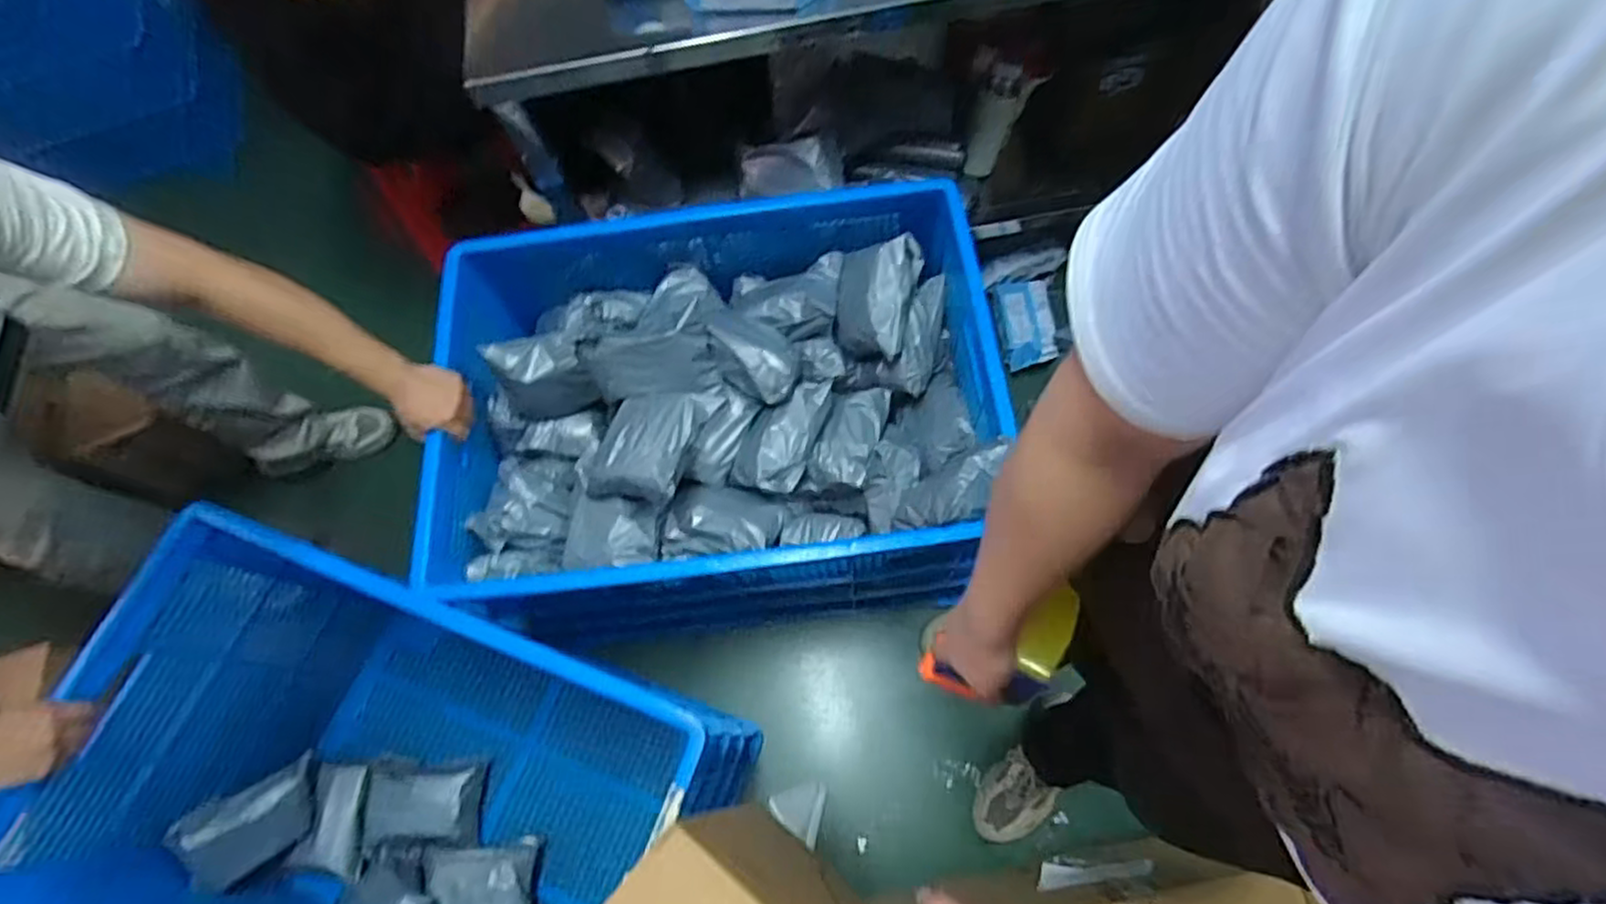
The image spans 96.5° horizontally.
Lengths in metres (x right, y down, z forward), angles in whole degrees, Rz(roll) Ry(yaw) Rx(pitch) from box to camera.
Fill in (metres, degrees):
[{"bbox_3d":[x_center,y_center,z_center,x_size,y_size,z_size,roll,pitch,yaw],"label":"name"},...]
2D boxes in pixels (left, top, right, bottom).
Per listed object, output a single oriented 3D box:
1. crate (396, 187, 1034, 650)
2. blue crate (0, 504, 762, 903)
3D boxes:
[{"bbox_3d":[-0.118,-0.030,1.155,0.772,0.475,0.564,-4,66,1],"label":"crate"},{"bbox_3d":[-0.579,0.514,1.021,0.824,0.515,0.559,19,68,11],"label":"blue crate"}]

